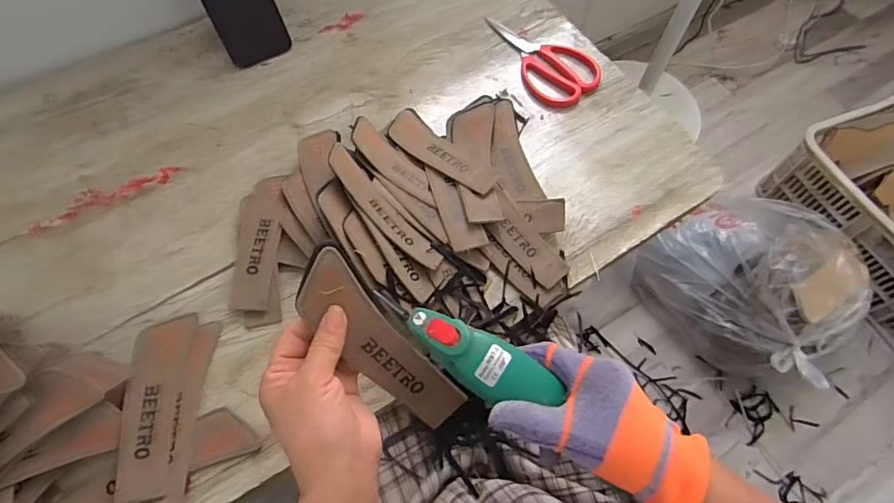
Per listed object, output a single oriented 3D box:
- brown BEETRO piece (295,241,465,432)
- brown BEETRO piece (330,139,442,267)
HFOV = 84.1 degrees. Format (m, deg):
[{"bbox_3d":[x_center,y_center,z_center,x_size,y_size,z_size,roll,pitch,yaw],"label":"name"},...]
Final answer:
[{"bbox_3d":[-0.050,0.070,0.367,0.047,0.006,0.166,-39,112,-4],"label":"brown BEETRO piece"},{"bbox_3d":[-0.066,-0.045,0.509,0.160,0.009,0.044,49,37,5],"label":"brown BEETRO piece"}]

